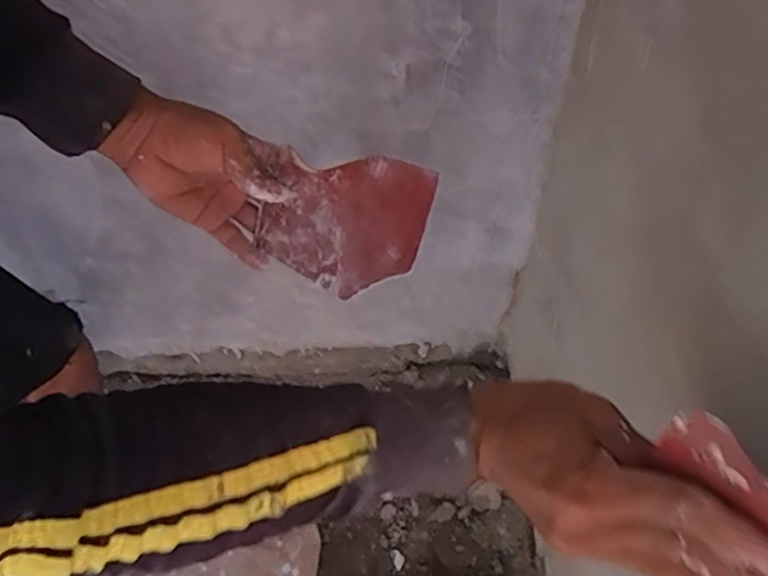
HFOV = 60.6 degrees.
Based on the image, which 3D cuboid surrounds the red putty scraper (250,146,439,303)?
[{"bbox_3d":[-0.033,-0.052,0.505,0.129,0.112,0.011,25,21,23],"label":"red putty scraper"}]

